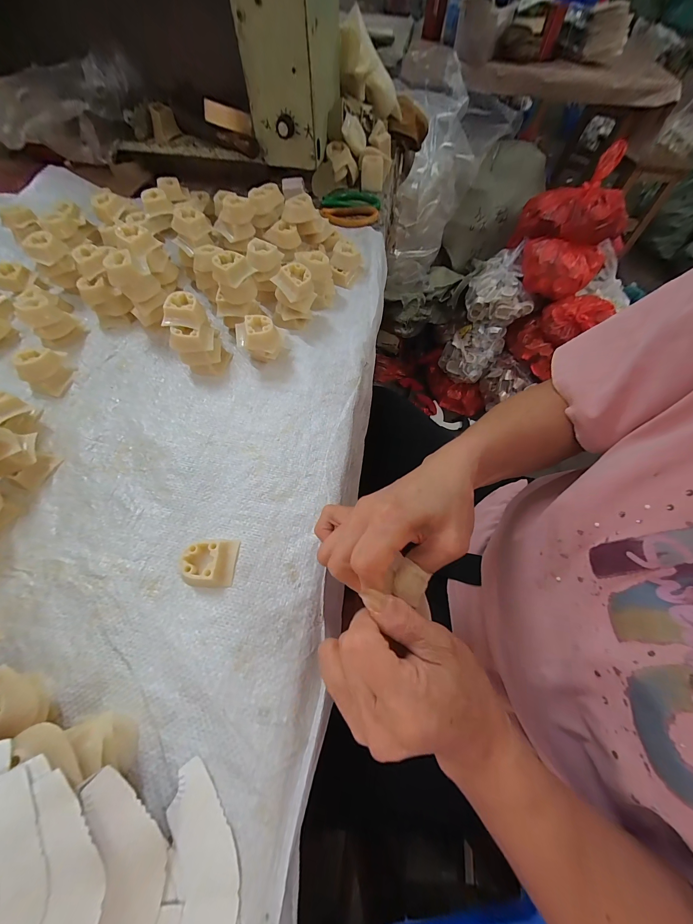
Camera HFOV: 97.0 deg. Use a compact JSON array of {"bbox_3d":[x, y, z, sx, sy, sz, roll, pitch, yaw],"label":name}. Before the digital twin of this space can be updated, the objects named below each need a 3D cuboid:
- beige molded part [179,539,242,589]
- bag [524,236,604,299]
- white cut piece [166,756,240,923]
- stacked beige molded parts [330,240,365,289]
[{"bbox_3d":[-0.114,0.083,0.255,0.038,0.017,0.038,1,63,0],"label":"beige molded part"},{"bbox_3d":[0.656,-0.595,0.940,0.229,0.107,0.136,18,63,7],"label":"bag"},{"bbox_3d":[-0.080,0.253,0.170,0.047,0.004,0.129,-7,62,-3],"label":"white cut piece"},{"bbox_3d":[0.001,-0.282,0.433,0.045,0.031,0.057,2,63,1],"label":"stacked beige molded parts"}]

